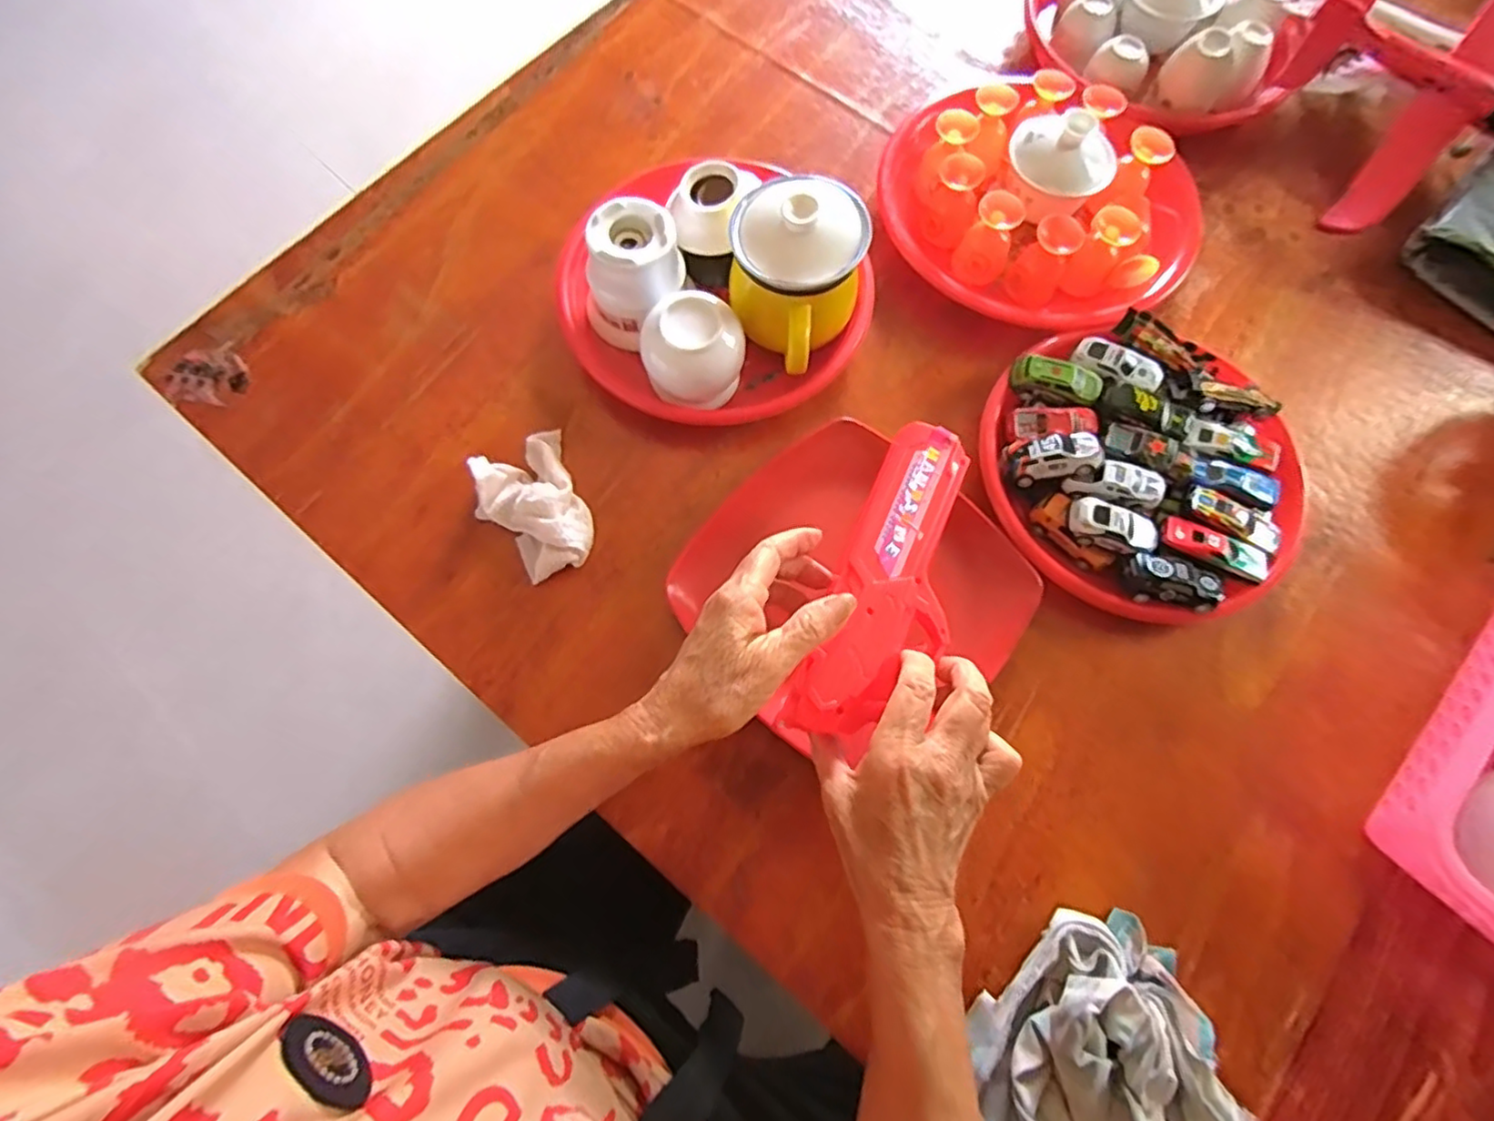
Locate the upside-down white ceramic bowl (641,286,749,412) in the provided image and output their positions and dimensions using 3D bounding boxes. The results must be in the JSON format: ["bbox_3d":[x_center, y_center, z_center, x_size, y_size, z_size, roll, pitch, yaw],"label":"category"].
[{"bbox_3d":[-0.040,-0.153,0.478,0.069,0.072,0.063,-18,74,-6],"label":"upside-down white ceramic bowl"}]

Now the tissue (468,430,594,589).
[{"bbox_3d":[-0.153,-0.040,0.462,0.069,0.035,0.101,-24,74,-7],"label":"tissue"}]

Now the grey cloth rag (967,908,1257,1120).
[{"bbox_3d":[0.201,0.268,0.366,0.150,0.053,0.119,1,73,0],"label":"grey cloth rag"}]

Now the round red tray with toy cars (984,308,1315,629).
[{"bbox_3d":[0.284,-0.069,0.471,0.220,0.046,0.208,0,73,0],"label":"round red tray with toy cars"}]

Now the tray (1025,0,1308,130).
[{"bbox_3d":[0.383,-0.493,0.596,0.247,0.065,0.216,19,74,6],"label":"tray"}]

